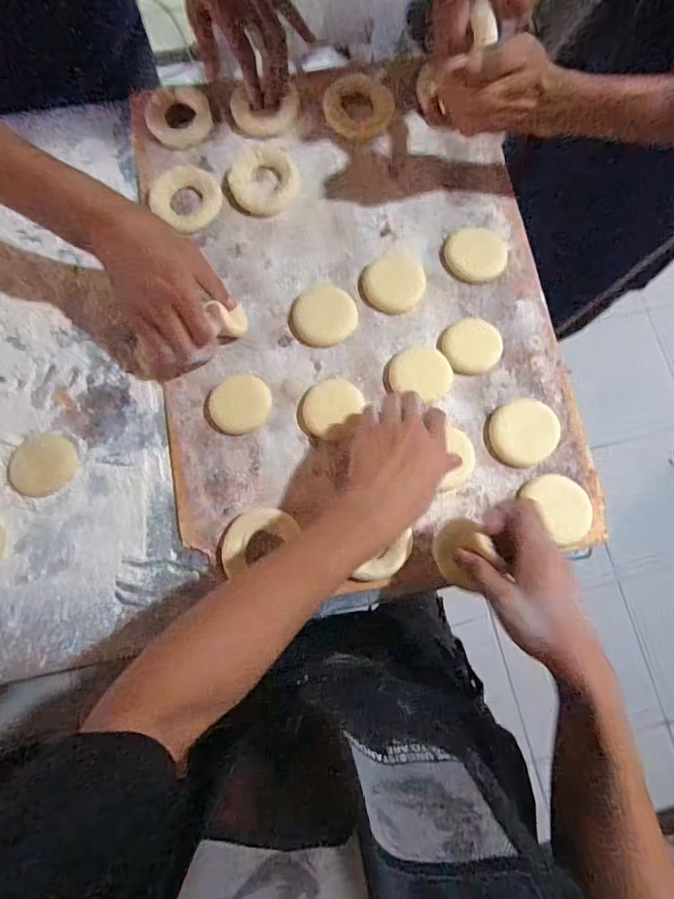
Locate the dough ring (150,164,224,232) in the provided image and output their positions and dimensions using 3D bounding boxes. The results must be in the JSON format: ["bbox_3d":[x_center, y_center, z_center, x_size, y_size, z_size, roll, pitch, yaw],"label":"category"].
[{"bbox_3d":[-0.169,-0.284,0.508,0.078,0.008,0.074,0,80,-1],"label":"dough ring"}]

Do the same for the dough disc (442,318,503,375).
[{"bbox_3d":[0.144,-0.110,0.481,0.060,0.008,0.059,0,80,-1],"label":"dough disc"}]

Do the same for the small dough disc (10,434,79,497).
[{"bbox_3d":[-0.298,0.015,0.459,0.064,0.004,0.060,0,80,-1],"label":"small dough disc"}]

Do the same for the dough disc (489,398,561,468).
[{"bbox_3d":[0.195,-0.018,0.466,0.072,0.017,0.066,0,80,-1],"label":"dough disc"}]

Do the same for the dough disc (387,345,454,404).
[{"bbox_3d":[0.088,-0.079,0.473,0.063,0.012,0.053,17,80,2],"label":"dough disc"}]

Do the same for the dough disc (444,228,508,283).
[{"bbox_3d":[0.155,-0.216,0.504,0.066,0.006,0.059,12,80,2],"label":"dough disc"}]

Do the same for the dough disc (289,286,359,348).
[{"bbox_3d":[-0.015,-0.144,0.491,0.072,0.014,0.060,-12,80,-3],"label":"dough disc"}]

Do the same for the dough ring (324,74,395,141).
[{"bbox_3d":[0.026,-0.406,0.536,0.079,0.011,0.079,0,80,-1],"label":"dough ring"}]

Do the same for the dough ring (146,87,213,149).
[{"bbox_3d":[-0.185,-0.387,0.527,0.074,0.012,0.066,7,80,1],"label":"dough ring"}]

